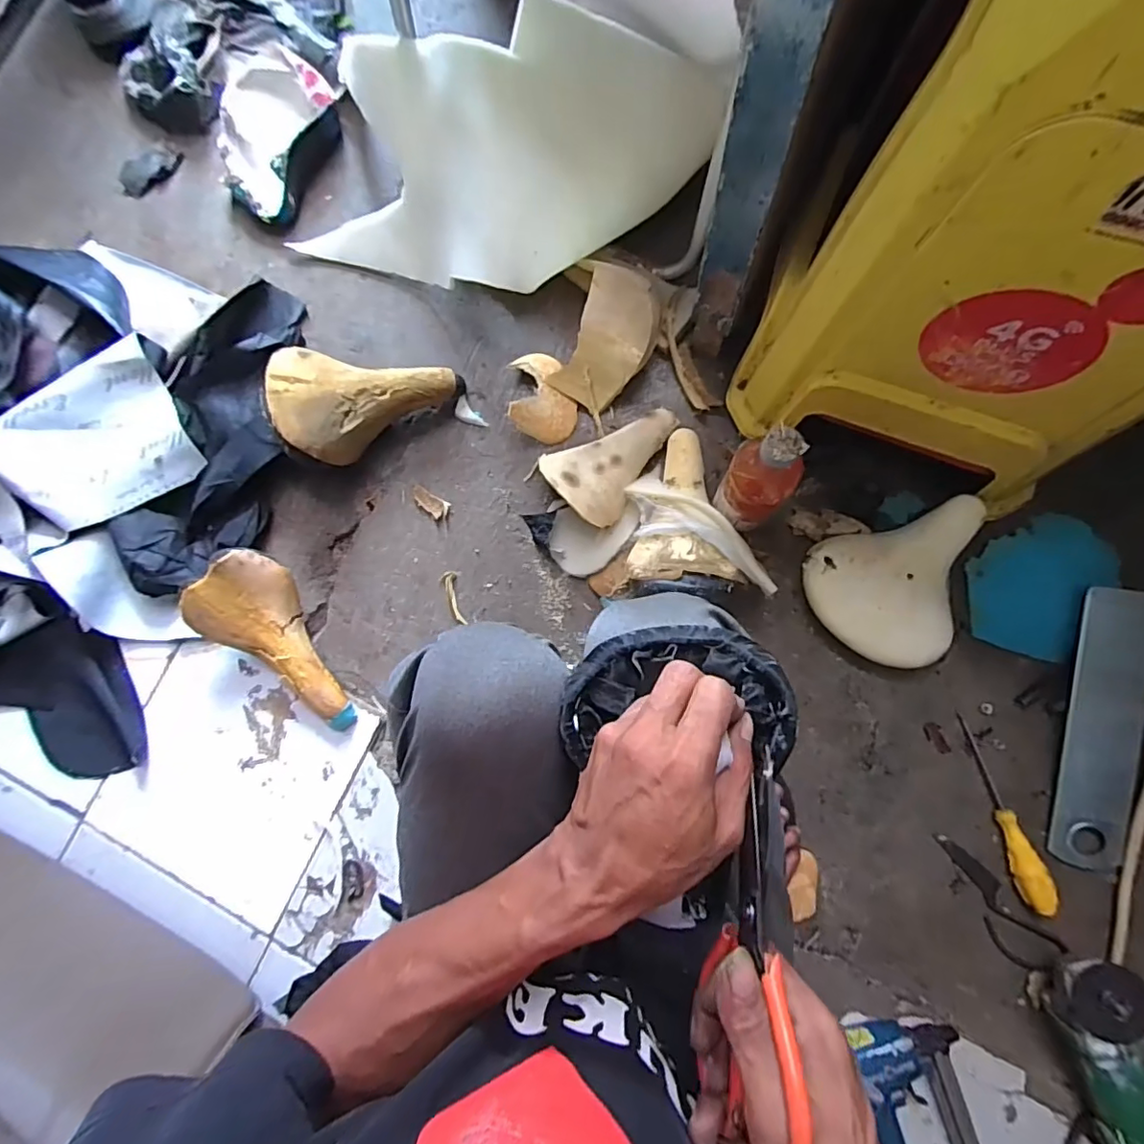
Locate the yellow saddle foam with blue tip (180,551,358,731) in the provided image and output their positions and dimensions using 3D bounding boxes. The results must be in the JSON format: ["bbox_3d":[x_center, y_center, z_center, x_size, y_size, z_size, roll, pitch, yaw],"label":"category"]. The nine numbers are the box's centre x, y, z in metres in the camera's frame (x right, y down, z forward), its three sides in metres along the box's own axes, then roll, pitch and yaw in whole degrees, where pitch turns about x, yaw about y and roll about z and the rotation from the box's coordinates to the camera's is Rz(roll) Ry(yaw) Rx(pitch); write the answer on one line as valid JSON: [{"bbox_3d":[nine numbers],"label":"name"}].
[{"bbox_3d":[-0.364,0.095,0.696,0.127,0.047,0.253,-36,99,2],"label":"yellow saddle foam with blue tip"}]

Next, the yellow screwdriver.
[{"bbox_3d":[0.487,0.270,0.622,0.029,0.031,0.215,-18,83,4],"label":"yellow screwdriver"}]

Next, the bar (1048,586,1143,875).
[{"bbox_3d":[0.592,0.176,0.614,0.075,0.008,0.310,6,94,8],"label":"bar"}]

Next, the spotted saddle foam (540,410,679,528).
[{"bbox_3d":[0.042,-0.154,0.703,0.120,0.053,0.175,34,89,8],"label":"spotted saddle foam"}]

